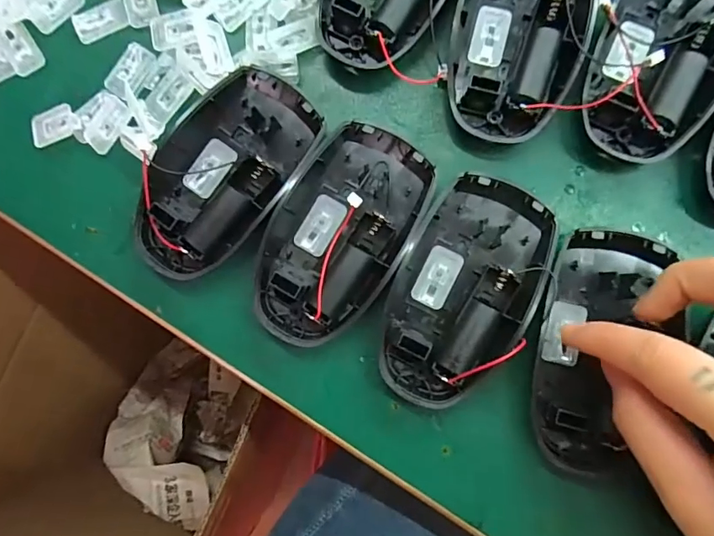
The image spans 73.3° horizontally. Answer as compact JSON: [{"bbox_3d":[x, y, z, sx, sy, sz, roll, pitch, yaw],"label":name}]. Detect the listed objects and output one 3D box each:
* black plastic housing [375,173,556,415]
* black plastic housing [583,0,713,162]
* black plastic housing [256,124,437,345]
[{"bbox_3d":[0.047,0.011,0.218,0.058,0.020,0.102,26,87,5],"label":"black plastic housing"},{"bbox_3d":[0.138,-0.099,0.214,0.059,0.017,0.099,23,87,5],"label":"black plastic housing"},{"bbox_3d":[-0.008,-0.015,0.221,0.058,0.018,0.101,28,87,5],"label":"black plastic housing"}]

